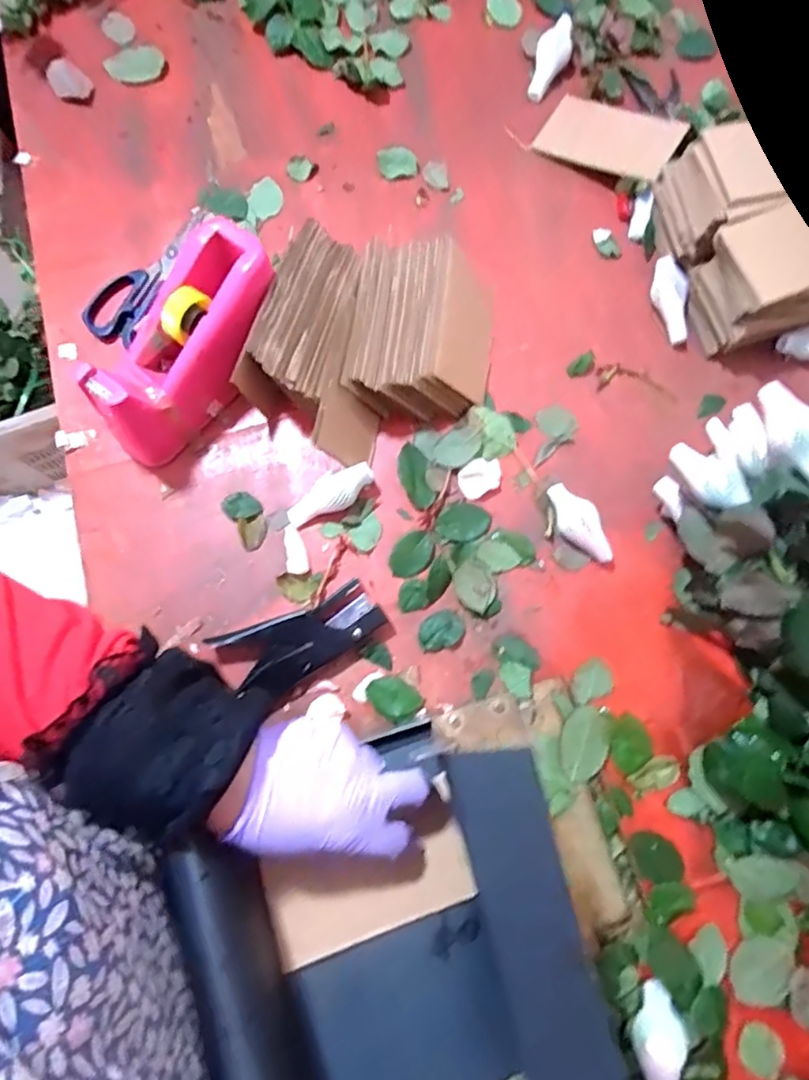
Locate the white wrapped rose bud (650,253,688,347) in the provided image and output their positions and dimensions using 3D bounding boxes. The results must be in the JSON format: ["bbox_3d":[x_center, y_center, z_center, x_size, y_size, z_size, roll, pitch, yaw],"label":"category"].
[{"bbox_3d":[0.260,-0.233,0.574,0.026,0.023,0.081,-13,98,-1],"label":"white wrapped rose bud"}]

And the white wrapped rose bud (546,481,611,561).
[{"bbox_3d":[0.156,-0.015,0.528,0.032,0.035,0.078,-24,80,-3],"label":"white wrapped rose bud"}]

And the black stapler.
[{"bbox_3d":[-0.087,0.086,0.510,0.135,0.027,0.064,-28,80,-4],"label":"black stapler"}]

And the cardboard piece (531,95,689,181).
[{"bbox_3d":[0.216,-0.426,0.622,0.138,0.007,0.079,19,80,9],"label":"cardboard piece"}]

